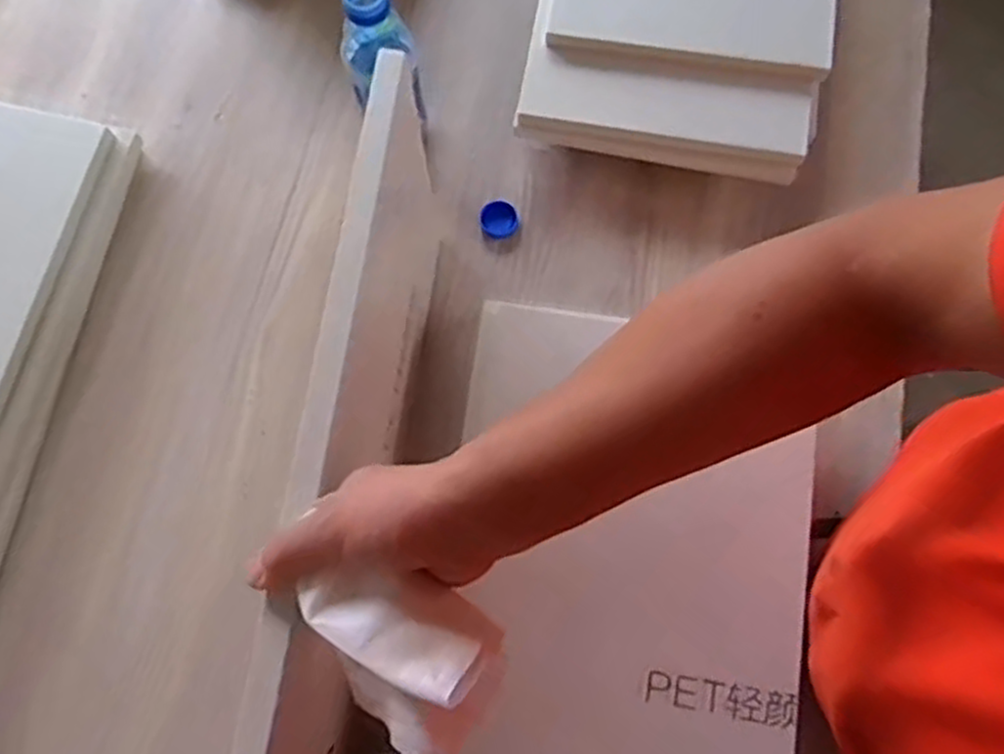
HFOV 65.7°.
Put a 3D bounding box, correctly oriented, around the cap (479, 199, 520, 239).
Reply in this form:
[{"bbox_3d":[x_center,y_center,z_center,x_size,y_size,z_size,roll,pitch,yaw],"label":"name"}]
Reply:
[{"bbox_3d":[-0.003,-0.165,0.806,0.040,0.010,0.041,0,74,0],"label":"cap"}]

